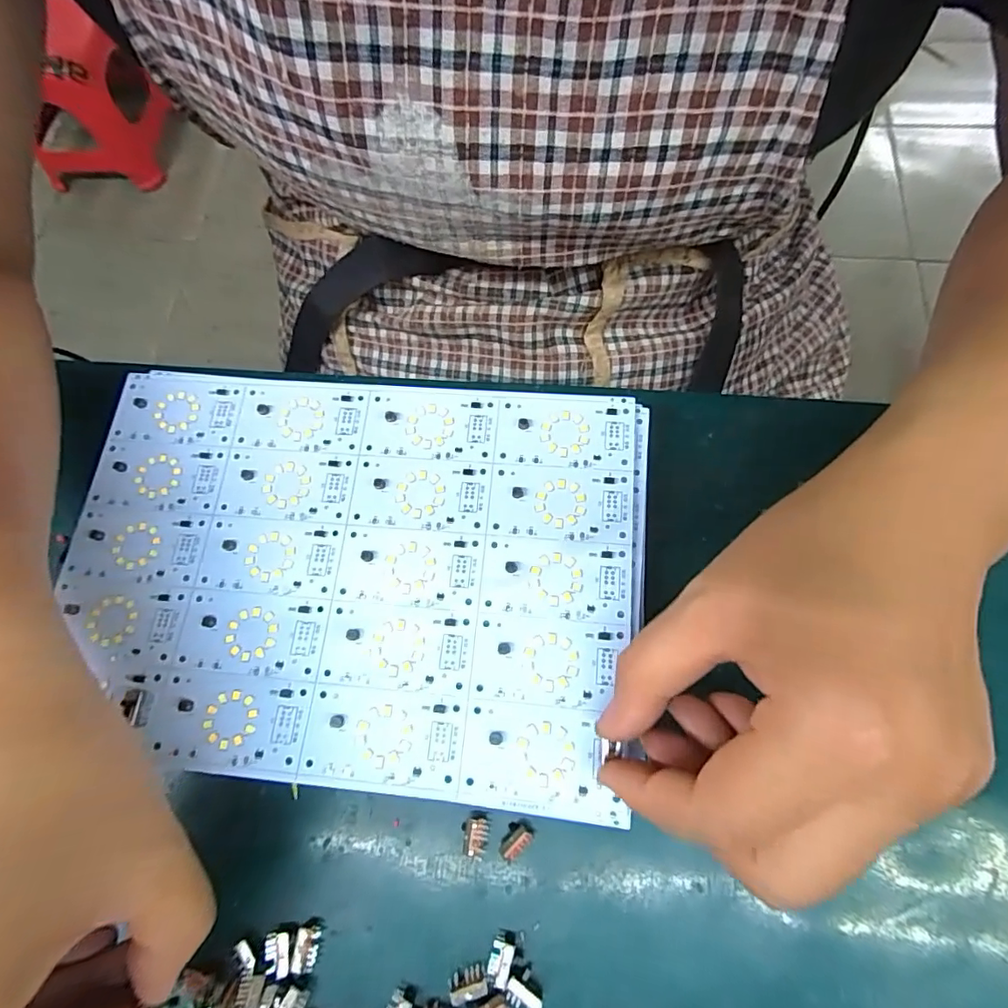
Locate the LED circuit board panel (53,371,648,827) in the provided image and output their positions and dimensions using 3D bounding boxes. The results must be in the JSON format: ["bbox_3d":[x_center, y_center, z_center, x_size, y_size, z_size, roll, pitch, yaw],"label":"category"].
[{"bbox_3d":[-0.064,0.023,0.220,0.234,0.009,0.162,5,73,3],"label":"LED circuit board panel"}]

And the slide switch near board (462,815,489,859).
[{"bbox_3d":[-0.011,0.127,0.203,0.010,0.006,0.014,0,71,4],"label":"slide switch near board"}]

